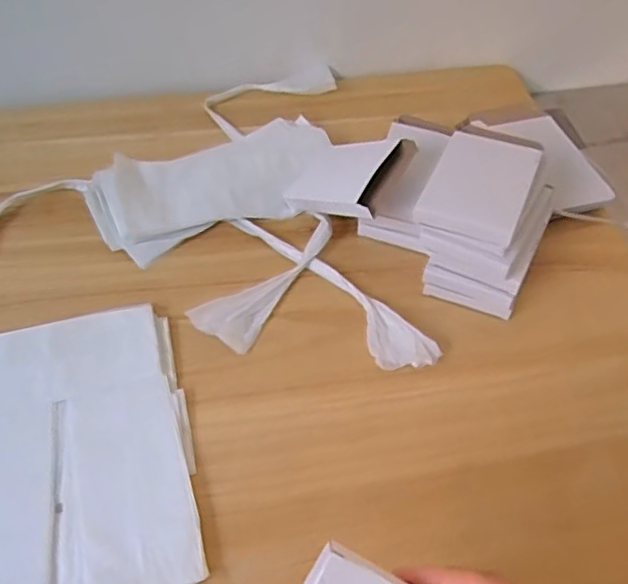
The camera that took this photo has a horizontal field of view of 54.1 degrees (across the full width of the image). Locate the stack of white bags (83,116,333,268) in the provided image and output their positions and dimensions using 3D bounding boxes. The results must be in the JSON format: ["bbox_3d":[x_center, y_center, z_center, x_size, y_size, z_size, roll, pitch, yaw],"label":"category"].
[{"bbox_3d":[-0.100,-0.122,0.676,0.272,0.038,0.125,-25,56,-21],"label":"stack of white bags"}]

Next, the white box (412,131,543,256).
[{"bbox_3d":[0.154,-0.100,0.569,0.086,0.027,0.135,20,53,14],"label":"white box"}]

